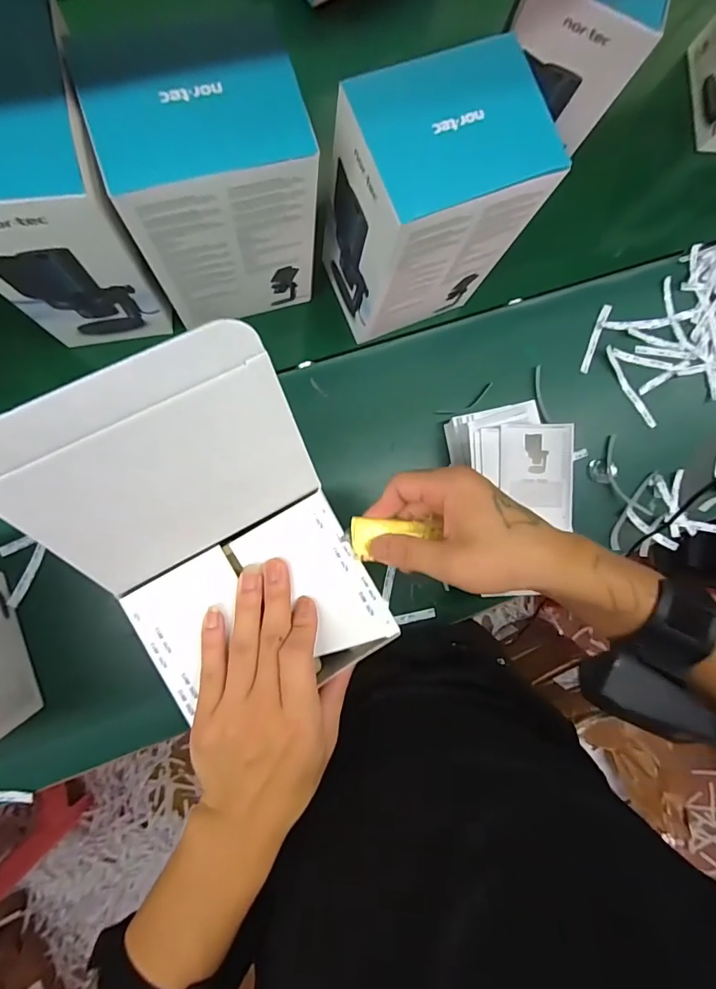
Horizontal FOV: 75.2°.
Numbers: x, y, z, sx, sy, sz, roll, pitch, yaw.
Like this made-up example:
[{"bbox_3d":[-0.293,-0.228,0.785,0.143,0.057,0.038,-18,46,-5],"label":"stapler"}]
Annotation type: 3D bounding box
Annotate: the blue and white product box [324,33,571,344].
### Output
[{"bbox_3d":[0.061,-0.262,0.457,0.150,0.239,0.110,-22,90,-9],"label":"blue and white product box"}]

